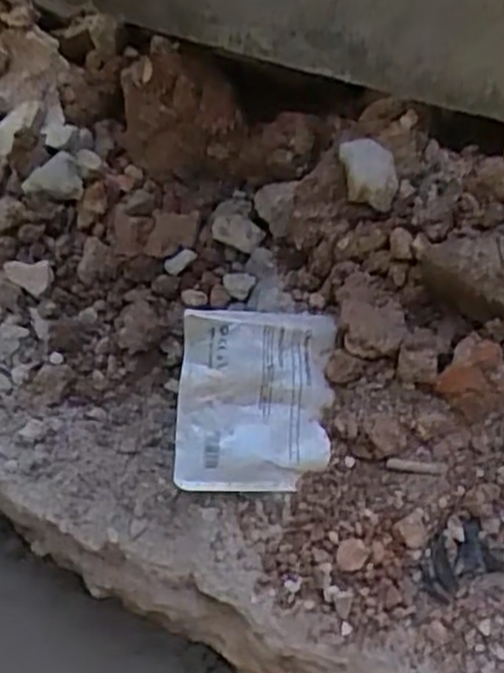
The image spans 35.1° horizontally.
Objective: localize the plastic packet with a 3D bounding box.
[{"bbox_3d":[0.002,0.041,0.500,0.095,0.014,0.111,5,85,-9],"label":"plastic packet"}]

